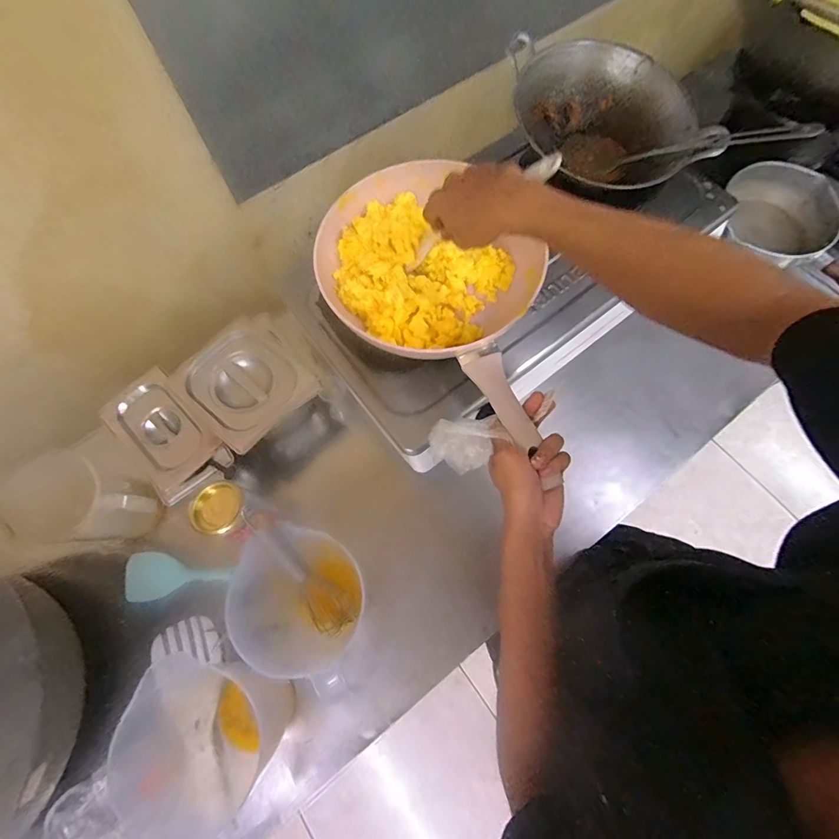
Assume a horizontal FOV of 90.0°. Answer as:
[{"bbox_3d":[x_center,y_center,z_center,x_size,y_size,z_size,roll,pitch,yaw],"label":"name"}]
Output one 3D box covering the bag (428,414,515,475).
[{"bbox_3d":[0.054,0.028,0.478,0.080,0.049,0.053,-3,70,1],"label":"bag"}]

